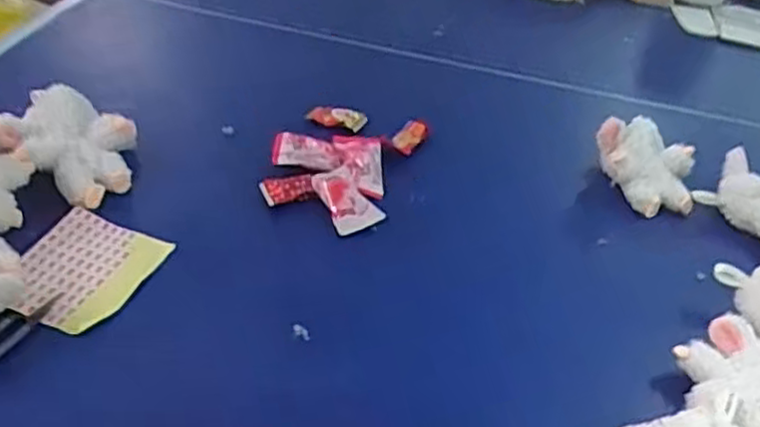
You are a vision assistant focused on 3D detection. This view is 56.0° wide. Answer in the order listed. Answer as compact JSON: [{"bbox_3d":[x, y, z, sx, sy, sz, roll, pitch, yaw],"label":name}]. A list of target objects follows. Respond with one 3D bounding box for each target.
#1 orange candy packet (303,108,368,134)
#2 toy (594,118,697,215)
[{"bbox_3d":[-0.050,-0.109,0.817,0.067,0.016,0.029,7,39,-1],"label":"orange candy packet"},{"bbox_3d":[0.295,-0.048,0.780,0.086,0.064,0.109,-20,46,-29],"label":"toy"}]

